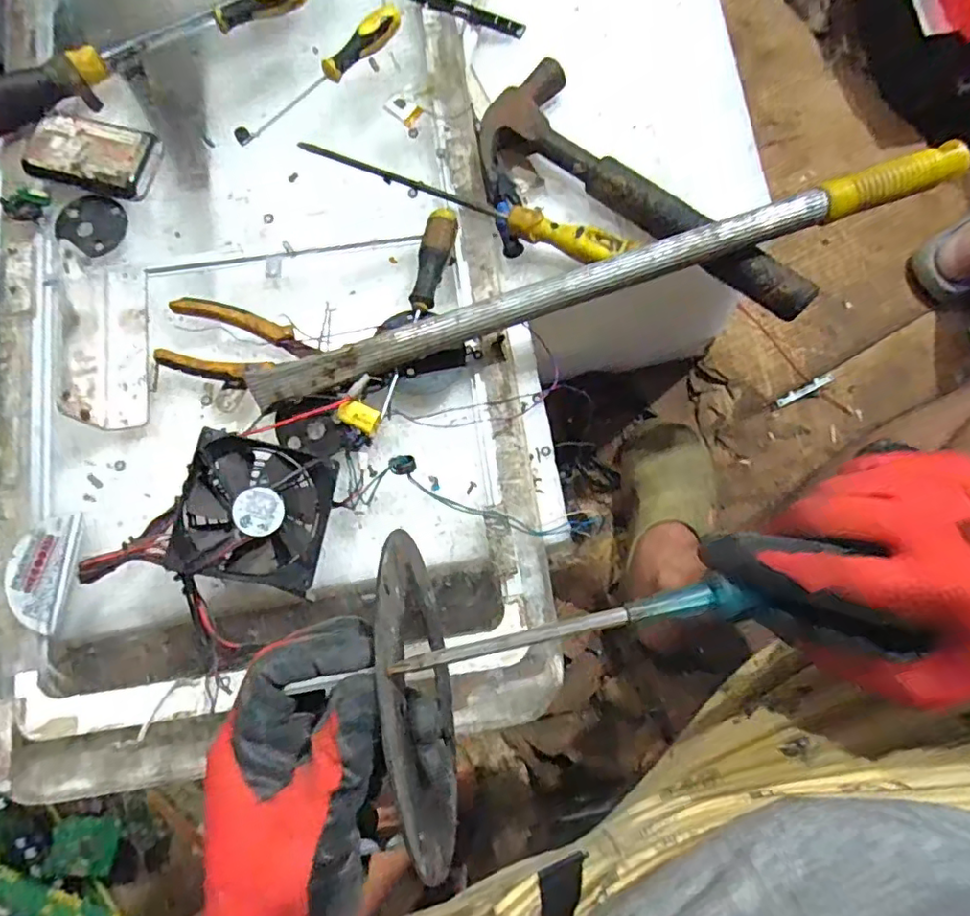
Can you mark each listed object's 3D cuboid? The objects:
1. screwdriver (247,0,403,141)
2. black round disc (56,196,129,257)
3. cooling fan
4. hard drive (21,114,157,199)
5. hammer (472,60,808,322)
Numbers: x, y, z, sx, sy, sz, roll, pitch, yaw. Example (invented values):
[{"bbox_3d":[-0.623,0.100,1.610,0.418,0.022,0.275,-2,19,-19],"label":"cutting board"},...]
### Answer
[{"bbox_3d":[-0.137,-0.337,0.499,0.168,0.018,0.020,-44,82,-8],"label":"screwdriver"},{"bbox_3d":[-0.325,-0.195,0.477,0.055,0.008,0.049,31,81,6],"label":"black round disc"},{"bbox_3d":[-0.153,0.037,0.392,0.097,0.023,0.093,19,78,-26],"label":"cooling fan"},{"bbox_3d":[-0.325,-0.250,0.475,0.095,0.024,0.055,11,79,2],"label":"hard drive"},{"bbox_3d":[0.135,-0.215,0.466,0.303,0.043,0.112,35,81,6],"label":"hammer"}]

